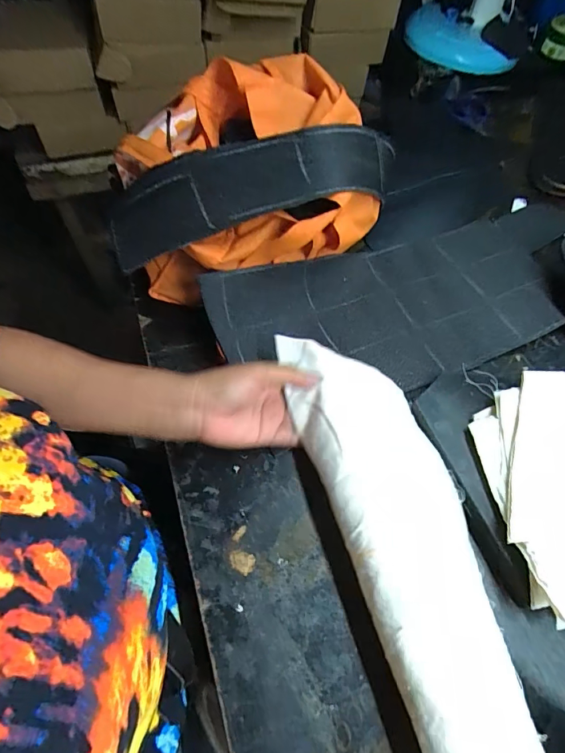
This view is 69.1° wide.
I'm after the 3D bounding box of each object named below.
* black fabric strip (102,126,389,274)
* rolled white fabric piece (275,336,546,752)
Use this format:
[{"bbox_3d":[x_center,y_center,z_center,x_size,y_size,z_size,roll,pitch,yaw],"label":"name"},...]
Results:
[{"bbox_3d":[-0.023,-0.196,0.426,0.316,0.076,0.082,-13,61,-11],"label":"black fabric strip"},{"bbox_3d":[0.112,0.146,0.319,0.113,0.050,0.410,-15,59,-7],"label":"rolled white fabric piece"}]

